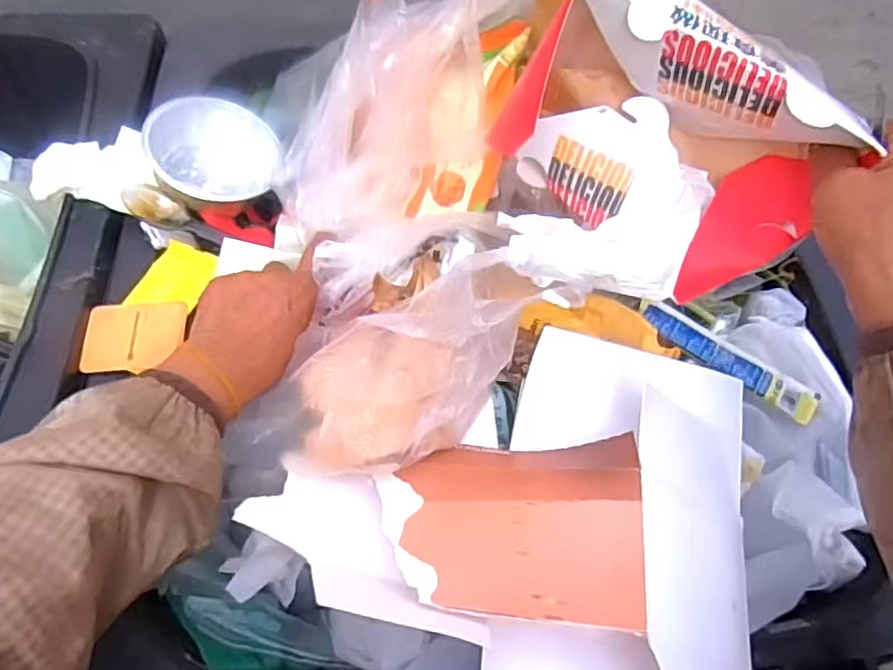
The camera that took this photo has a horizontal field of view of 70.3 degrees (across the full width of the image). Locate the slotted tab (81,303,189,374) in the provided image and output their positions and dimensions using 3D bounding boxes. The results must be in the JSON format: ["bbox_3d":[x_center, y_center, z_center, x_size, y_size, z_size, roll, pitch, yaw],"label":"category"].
[{"bbox_3d":[-0.221,0.001,0.451,0.068,0.004,0.052,-2,65,-1],"label":"slotted tab"}]

